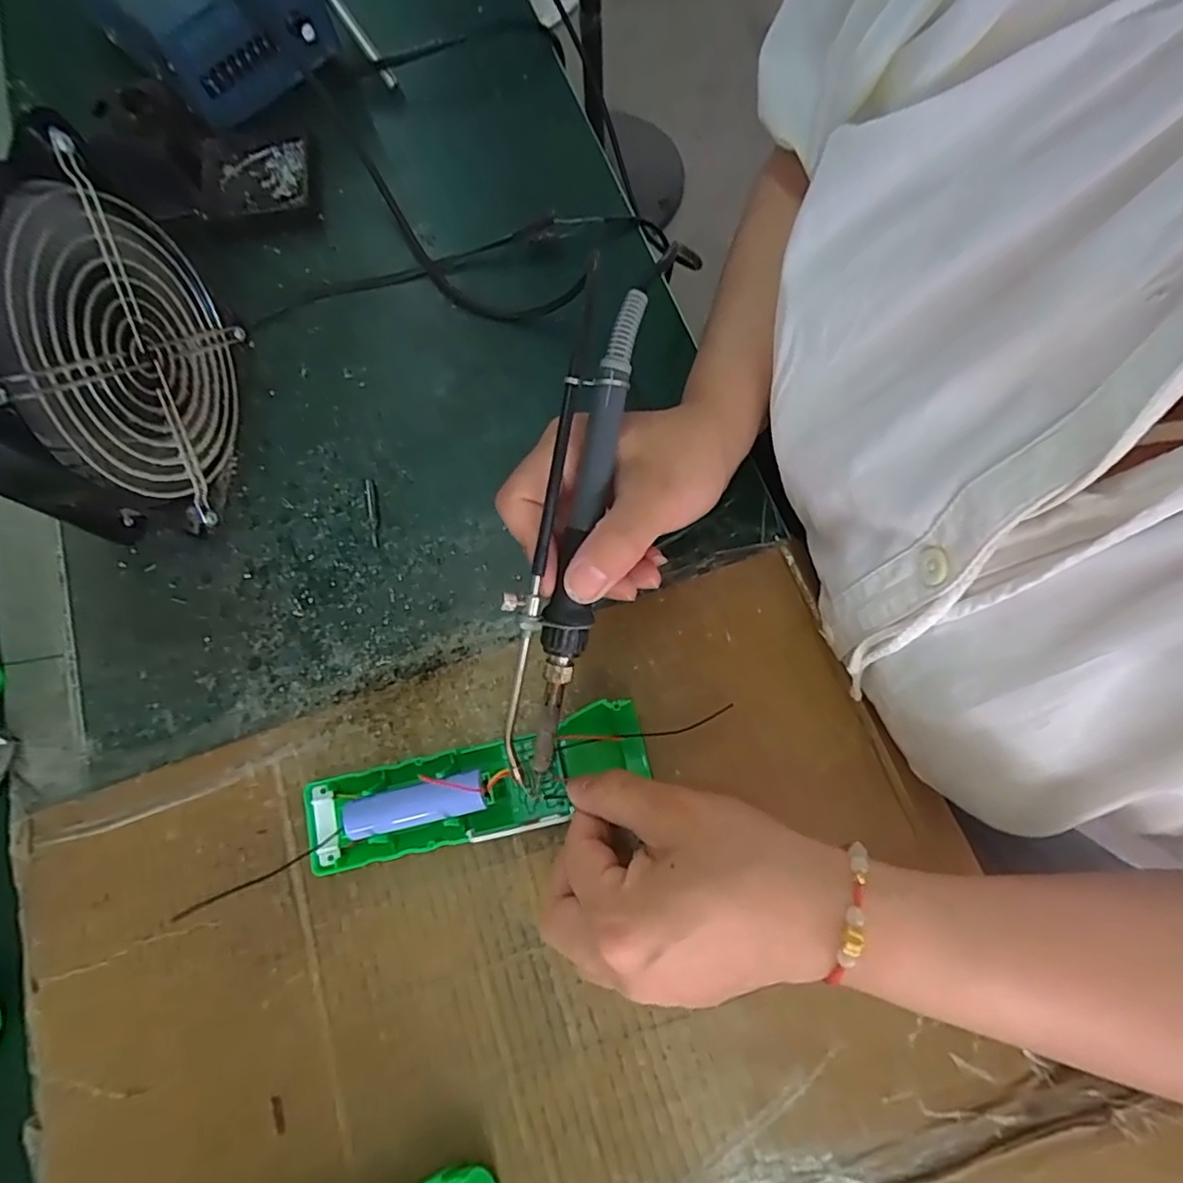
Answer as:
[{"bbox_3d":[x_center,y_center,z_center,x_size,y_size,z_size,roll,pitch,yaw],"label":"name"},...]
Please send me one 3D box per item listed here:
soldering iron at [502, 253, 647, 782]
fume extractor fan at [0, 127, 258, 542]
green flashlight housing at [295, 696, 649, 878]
[{"bbox_3d":[-0.010,-0.022,0.247,0.027,0.018,0.196,11,96,5],"label":"soldering iron"},{"bbox_3d":[-0.225,-0.100,0.285,0.052,0.151,0.139,3,73,3],"label":"fume extractor fan"},{"bbox_3d":[-0.052,0.090,0.282,0.157,0.024,0.045,-16,73,-3],"label":"green flashlight housing"}]

